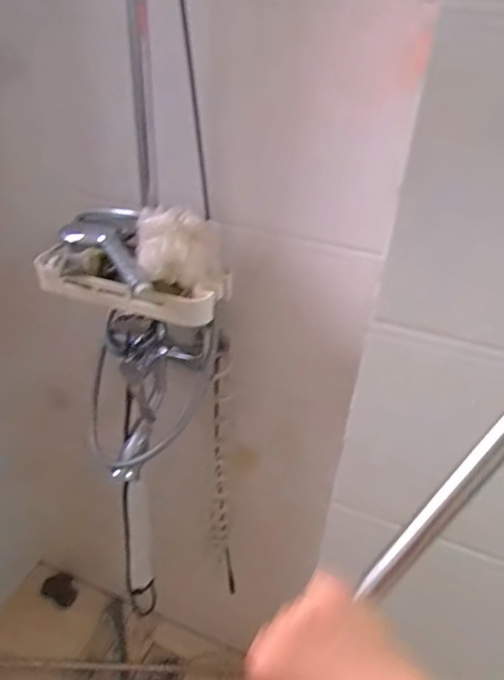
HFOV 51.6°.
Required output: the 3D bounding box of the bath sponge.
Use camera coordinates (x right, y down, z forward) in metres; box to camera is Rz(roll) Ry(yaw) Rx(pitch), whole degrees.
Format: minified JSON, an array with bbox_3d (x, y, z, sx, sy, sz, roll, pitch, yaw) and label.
[{"bbox_3d":[-0.099,-0.127,0.722,0.113,0.086,0.096,-7,35,-18],"label":"bath sponge"}]

